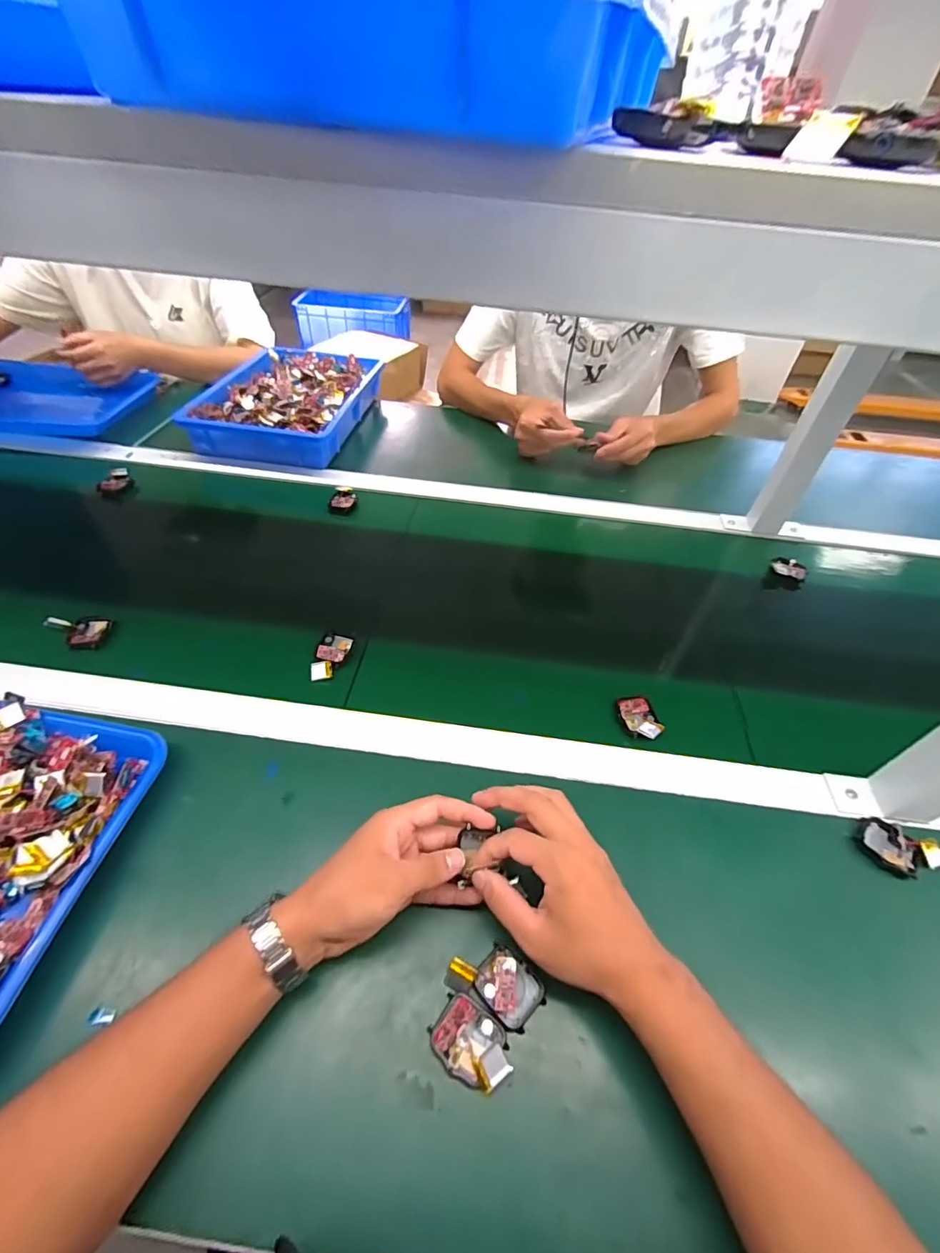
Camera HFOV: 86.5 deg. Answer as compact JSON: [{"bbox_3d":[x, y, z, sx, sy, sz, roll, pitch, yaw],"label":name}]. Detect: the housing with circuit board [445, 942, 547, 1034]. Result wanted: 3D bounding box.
[{"bbox_3d":[0.020,0.248,0.352,0.065,0.018,0.039,25,50,18],"label":"housing with circuit board"}]

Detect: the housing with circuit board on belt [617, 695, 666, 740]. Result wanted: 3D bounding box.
[{"bbox_3d":[0.174,0.094,0.512,0.035,0.013,0.053,-8,48,-12],"label":"housing with circuit board on belt"}]

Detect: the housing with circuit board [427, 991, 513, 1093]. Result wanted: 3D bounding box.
[{"bbox_3d":[0.001,0.275,0.330,0.052,0.015,0.038,31,52,23],"label":"housing with circuit board"}]

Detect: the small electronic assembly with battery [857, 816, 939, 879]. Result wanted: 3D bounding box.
[{"bbox_3d":[0.374,0.195,0.431,0.060,0.019,0.040,27,51,20],"label":"small electronic assembly with battery"}]

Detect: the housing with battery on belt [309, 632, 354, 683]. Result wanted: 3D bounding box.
[{"bbox_3d":[-0.152,0.033,0.546,0.036,0.010,0.062,11,47,5],"label":"housing with battery on belt"}]

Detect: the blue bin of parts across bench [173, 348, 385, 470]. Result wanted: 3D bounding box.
[{"bbox_3d":[-0.301,-0.390,0.857,0.229,0.068,0.336,10,47,5],"label":"blue bin of parts across bench"}]

